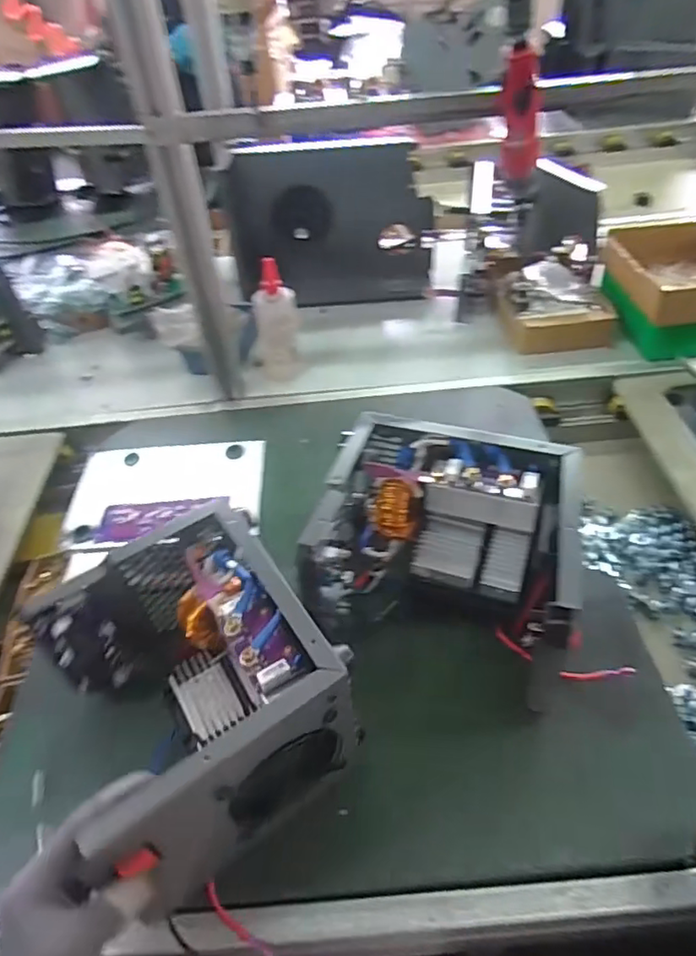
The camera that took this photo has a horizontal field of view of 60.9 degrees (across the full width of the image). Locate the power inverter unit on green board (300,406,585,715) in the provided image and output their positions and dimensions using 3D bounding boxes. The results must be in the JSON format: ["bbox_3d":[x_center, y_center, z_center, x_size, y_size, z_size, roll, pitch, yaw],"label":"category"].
[{"bbox_3d":[0.090,0.065,0.552,0.227,0.159,0.189,7,45,15],"label":"power inverter unit on green board"}]

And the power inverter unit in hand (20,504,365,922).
[{"bbox_3d":[-0.120,0.164,0.474,0.187,0.151,0.220,-30,48,-22],"label":"power inverter unit in hand"}]

